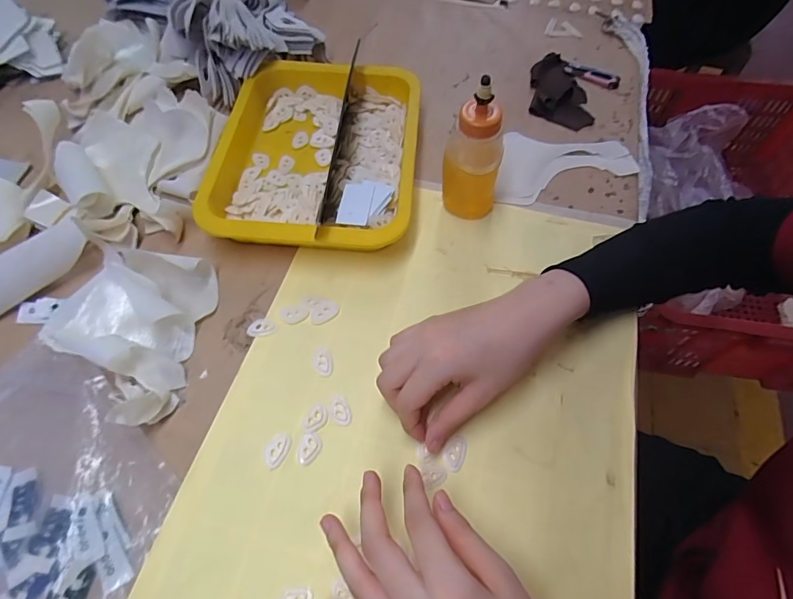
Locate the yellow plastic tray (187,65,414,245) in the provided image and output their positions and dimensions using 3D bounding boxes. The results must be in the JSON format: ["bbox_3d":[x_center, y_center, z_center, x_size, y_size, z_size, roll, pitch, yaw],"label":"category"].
[{"bbox_3d":[-0.081,-0.153,0.468,0.202,0.039,0.254,5,59,2],"label":"yellow plastic tray"}]

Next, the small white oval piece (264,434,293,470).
[{"bbox_3d":[-0.089,0.113,0.335,0.016,0.004,0.025,22,61,12],"label":"small white oval piece"}]

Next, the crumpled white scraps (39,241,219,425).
[{"bbox_3d":[-0.222,0.020,0.366,0.113,0.038,0.149,7,60,3],"label":"crumpled white scraps"}]

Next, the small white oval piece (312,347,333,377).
[{"bbox_3d":[-0.061,0.051,0.374,0.016,0.004,0.027,-17,61,-11],"label":"small white oval piece"}]

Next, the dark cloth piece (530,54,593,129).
[{"bbox_3d":[0.202,-0.258,0.551,0.070,0.016,0.121,9,60,4],"label":"dark cloth piece"}]

